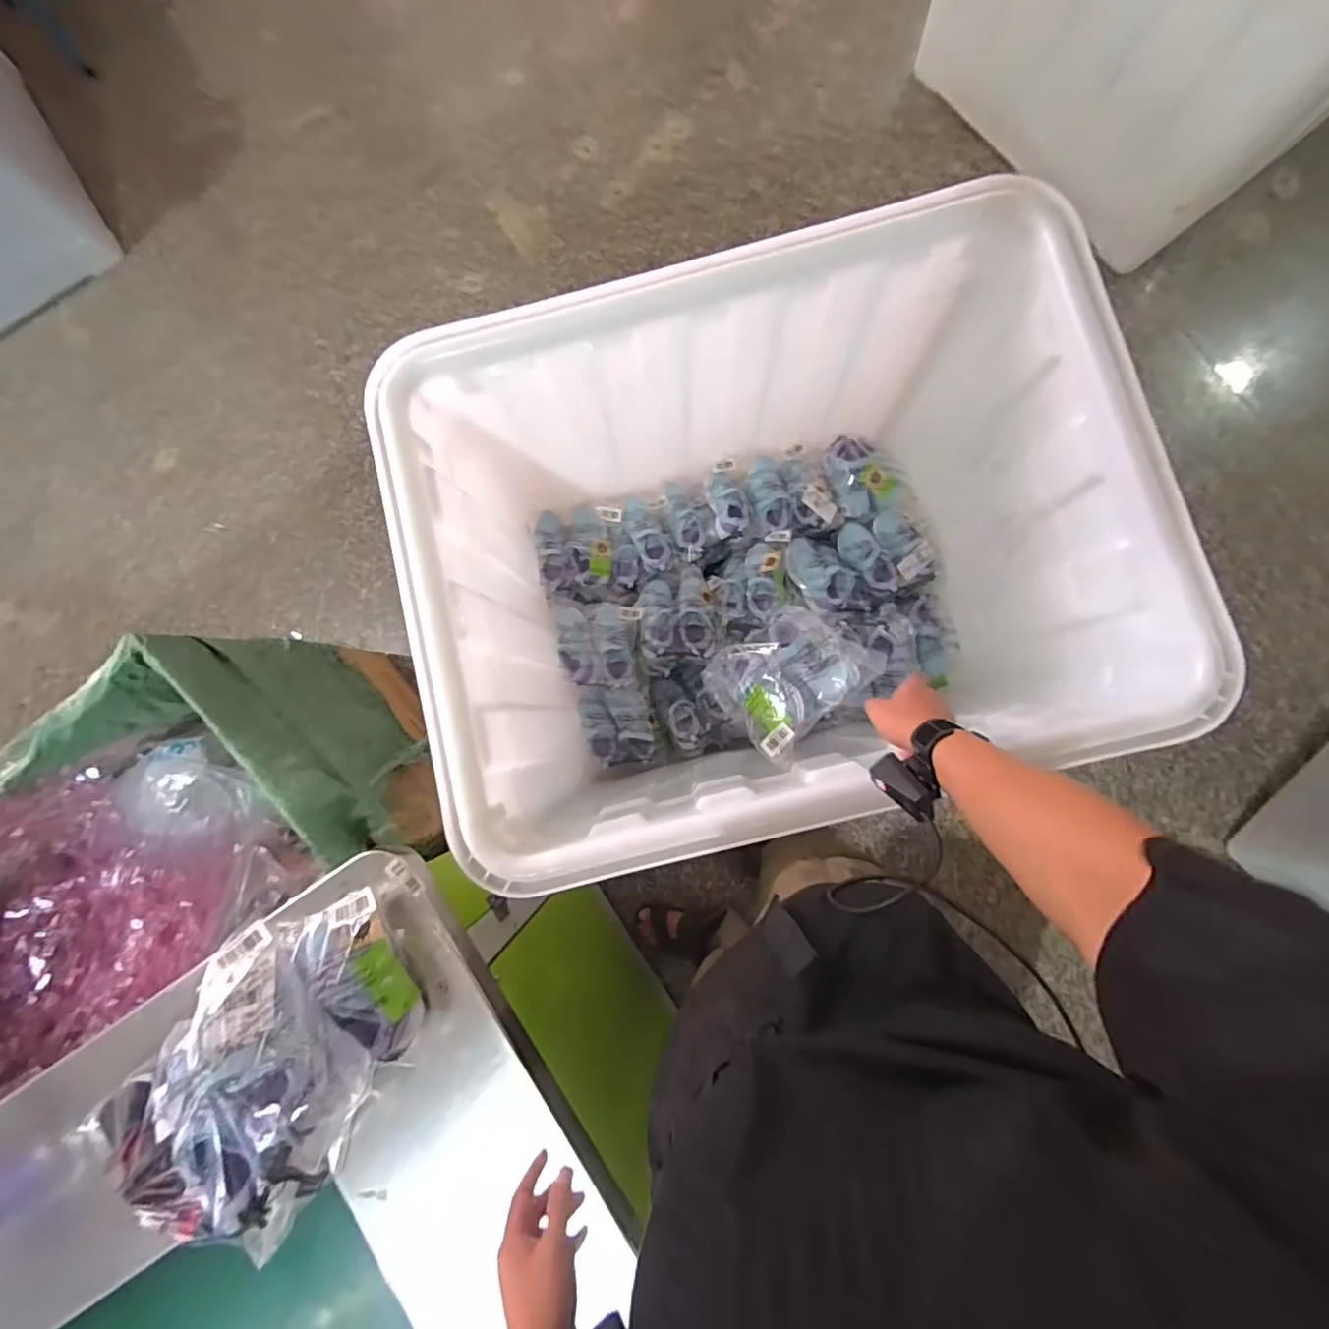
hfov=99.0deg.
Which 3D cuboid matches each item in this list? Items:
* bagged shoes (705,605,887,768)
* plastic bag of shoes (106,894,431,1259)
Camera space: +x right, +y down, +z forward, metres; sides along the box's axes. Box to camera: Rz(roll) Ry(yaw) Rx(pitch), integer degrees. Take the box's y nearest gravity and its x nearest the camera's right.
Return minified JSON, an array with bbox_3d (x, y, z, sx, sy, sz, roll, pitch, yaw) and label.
[{"bbox_3d":[0.197,0.009,0.872,0.229,0.080,0.202,-38,56,-2],"label":"bagged shoes"},{"bbox_3d":[-0.402,0.416,0.562,0.219,0.135,0.355,41,87,6],"label":"plastic bag of shoes"}]

